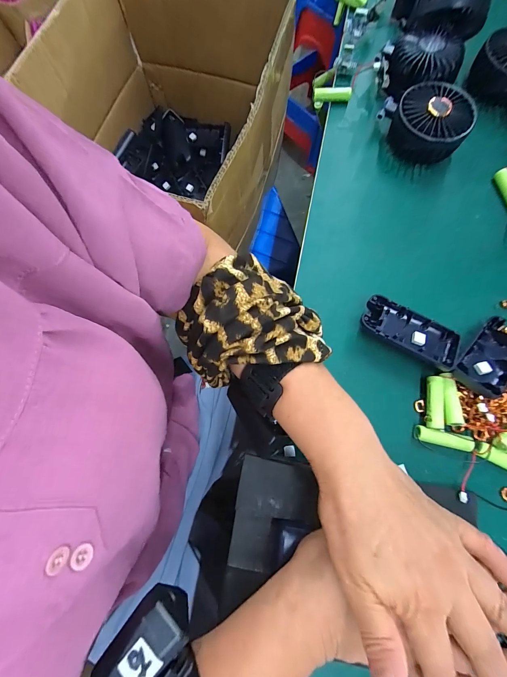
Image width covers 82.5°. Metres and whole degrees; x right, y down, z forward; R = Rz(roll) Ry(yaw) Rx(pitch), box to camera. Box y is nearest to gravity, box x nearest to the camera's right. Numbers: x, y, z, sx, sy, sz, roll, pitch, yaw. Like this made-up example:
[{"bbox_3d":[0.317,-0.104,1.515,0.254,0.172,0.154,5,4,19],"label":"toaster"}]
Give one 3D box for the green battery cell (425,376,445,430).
[{"bbox_3d":[0.177,0.063,0.284,0.017,0.014,0.049,8,76,3],"label":"green battery cell"}]

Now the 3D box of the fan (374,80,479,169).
[{"bbox_3d":[0.213,-0.263,0.352,0.082,0.042,0.097,-28,77,-6],"label":"fan"}]

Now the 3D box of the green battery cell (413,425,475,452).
[{"bbox_3d":[0.182,0.096,0.277,0.050,0.014,0.014,12,76,4],"label":"green battery cell"}]

